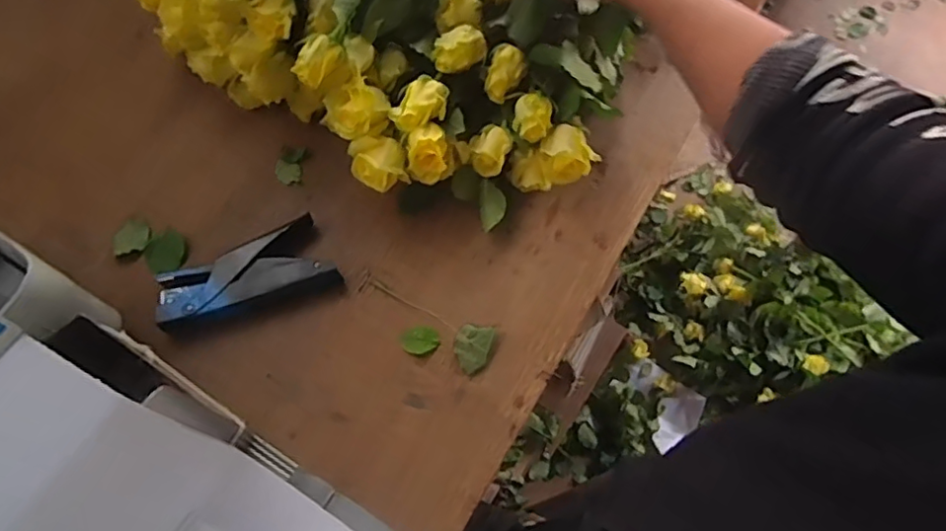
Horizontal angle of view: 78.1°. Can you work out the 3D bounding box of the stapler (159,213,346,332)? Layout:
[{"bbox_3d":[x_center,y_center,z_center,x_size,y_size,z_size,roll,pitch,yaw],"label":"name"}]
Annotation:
[{"bbox_3d":[-0.199,0.012,0.515,0.146,0.025,0.067,-22,67,-11],"label":"stapler"}]

